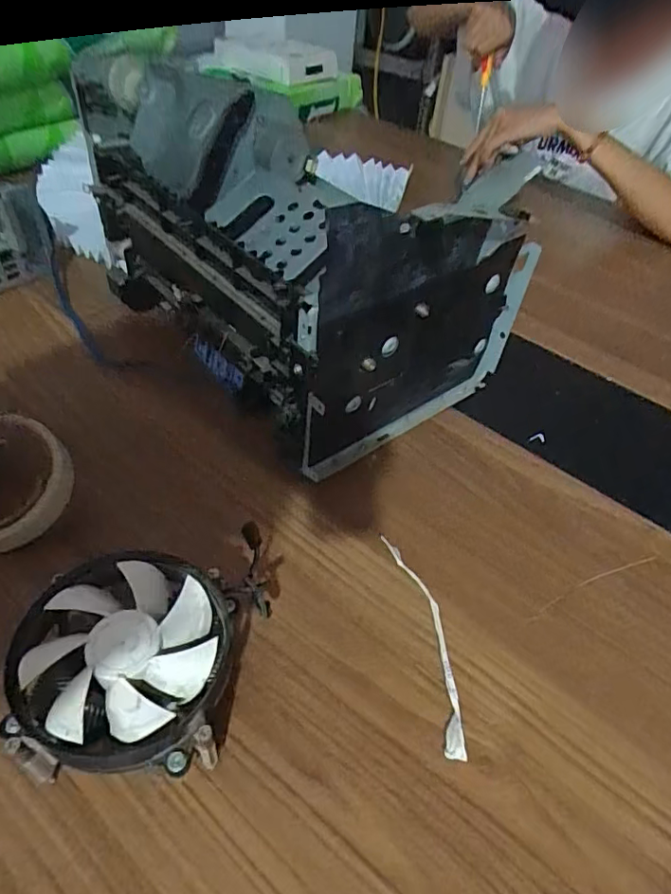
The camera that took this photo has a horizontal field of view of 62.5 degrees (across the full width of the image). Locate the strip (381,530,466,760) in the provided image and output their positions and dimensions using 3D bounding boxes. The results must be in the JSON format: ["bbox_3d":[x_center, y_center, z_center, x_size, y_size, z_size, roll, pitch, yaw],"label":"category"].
[{"bbox_3d":[0.056,0.112,0.332,0.023,0.006,0.135,-5,48,-11],"label":"strip"}]

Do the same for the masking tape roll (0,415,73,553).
[{"bbox_3d":[-0.214,0.025,0.353,0.089,0.019,0.088,2,67,-4],"label":"masking tape roll"}]

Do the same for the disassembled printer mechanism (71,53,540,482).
[{"bbox_3d":[-0.037,-0.172,0.468,0.218,0.183,0.328,-30,57,-29],"label":"disassembled printer mechanism"}]

